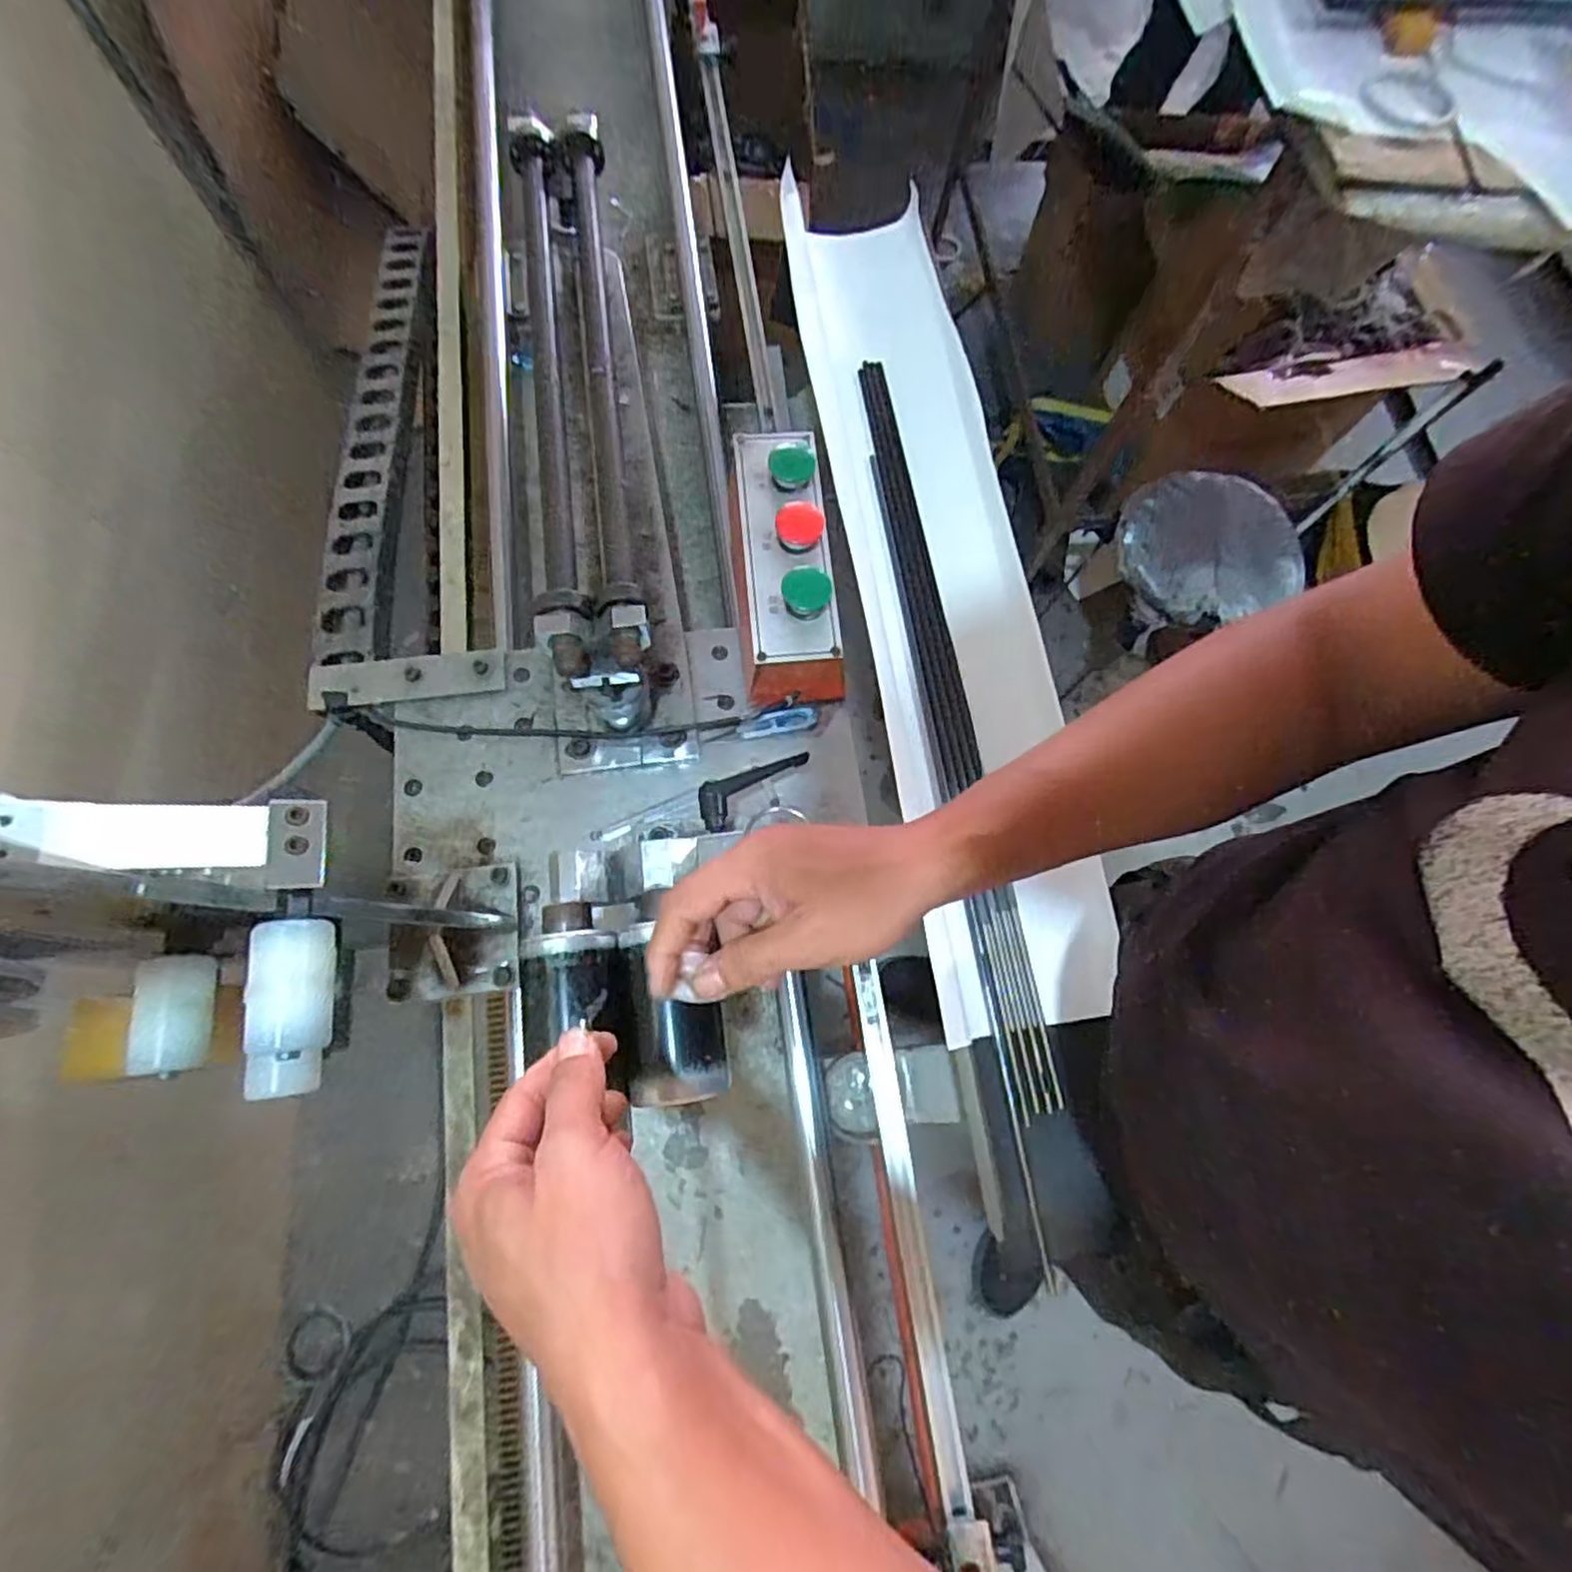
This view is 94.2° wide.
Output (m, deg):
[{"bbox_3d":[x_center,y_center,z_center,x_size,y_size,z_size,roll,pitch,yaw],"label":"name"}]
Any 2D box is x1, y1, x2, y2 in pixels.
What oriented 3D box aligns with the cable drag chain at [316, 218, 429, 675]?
[{"bbox_3d":[-0.446,-0.429,0.815,0.072,0.061,0.736,-8,67,-5],"label":"cable drag chain"}]

